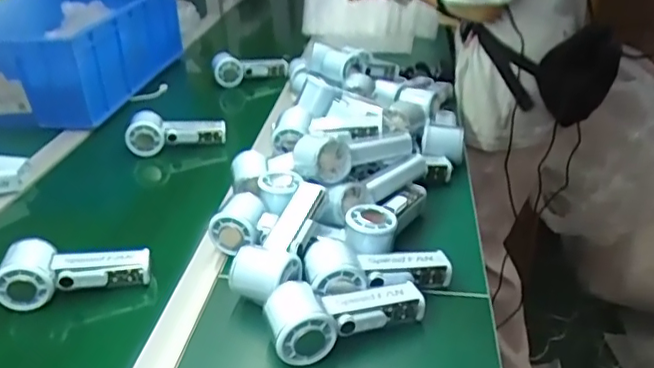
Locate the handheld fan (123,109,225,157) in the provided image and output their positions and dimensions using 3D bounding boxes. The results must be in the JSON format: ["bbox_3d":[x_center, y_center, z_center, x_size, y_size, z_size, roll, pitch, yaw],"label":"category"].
[{"bbox_3d":[-0.243,-0.083,0.945,0.157,0.055,0.038,-5,30,-6],"label":"handheld fan"}]

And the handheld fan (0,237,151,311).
[{"bbox_3d":[-0.271,0.093,0.634,0.148,0.049,0.055,-3,30,-6],"label":"handheld fan"}]

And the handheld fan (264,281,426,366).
[{"bbox_3d":[0.022,0.124,0.555,0.152,0.056,0.056,-9,31,-15],"label":"handheld fan"}]

